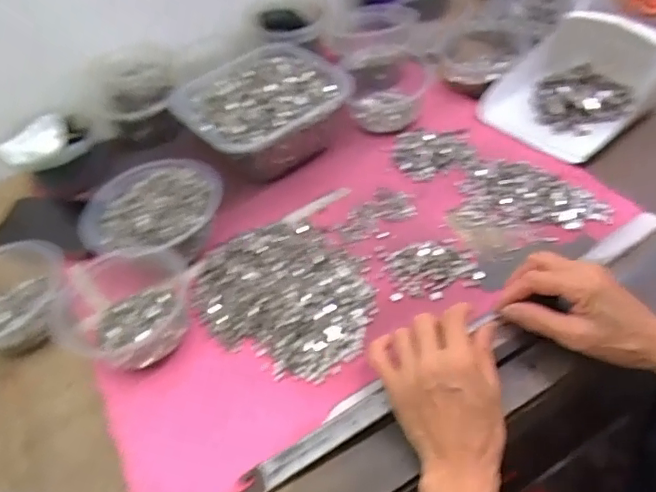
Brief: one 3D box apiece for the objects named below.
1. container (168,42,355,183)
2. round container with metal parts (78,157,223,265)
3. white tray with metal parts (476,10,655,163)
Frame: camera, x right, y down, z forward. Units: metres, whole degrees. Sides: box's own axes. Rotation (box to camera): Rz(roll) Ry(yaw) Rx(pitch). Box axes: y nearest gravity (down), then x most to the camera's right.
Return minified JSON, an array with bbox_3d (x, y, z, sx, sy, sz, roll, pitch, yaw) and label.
[{"bbox_3d":[-0.075,-0.163,0.677,0.183,0.070,0.159,-40,57,-22],"label":"container"},{"bbox_3d":[-0.184,-0.032,0.588,0.139,0.047,0.131,-1,48,9],"label":"round container with metal parts"},{"bbox_3d":[0.291,-0.197,0.656,0.191,0.071,0.159,-37,56,-20],"label":"white tray with metal parts"}]

